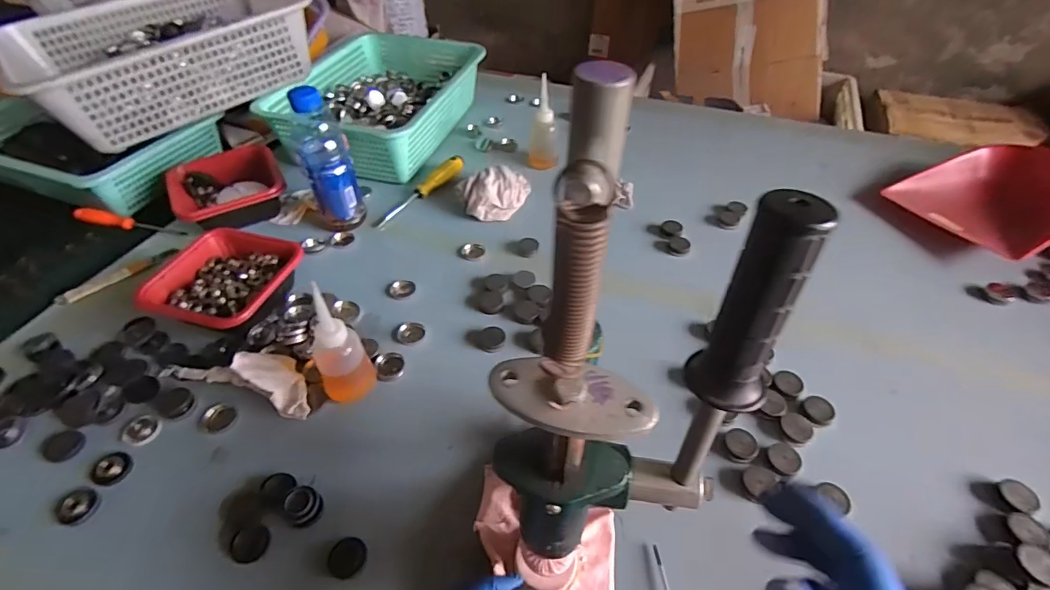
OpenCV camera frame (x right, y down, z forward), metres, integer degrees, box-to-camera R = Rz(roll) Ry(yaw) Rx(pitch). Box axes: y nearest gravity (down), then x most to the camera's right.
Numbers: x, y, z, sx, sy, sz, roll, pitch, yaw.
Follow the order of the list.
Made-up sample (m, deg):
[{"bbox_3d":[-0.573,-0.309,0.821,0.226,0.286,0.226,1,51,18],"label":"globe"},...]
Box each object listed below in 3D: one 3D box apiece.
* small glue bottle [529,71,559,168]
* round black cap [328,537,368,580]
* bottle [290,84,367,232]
[{"bbox_3d":[0.034,-0.290,0.826,0.049,0.136,0.042,12,48,11],"label":"small glue bottle"},{"bbox_3d":[-0.157,0.233,0.418,0.033,0.010,0.033,12,56,0],"label":"round black cap"},{"bbox_3d":[-0.282,-0.186,0.671,0.070,0.202,0.056,-15,49,-14],"label":"bottle"}]

